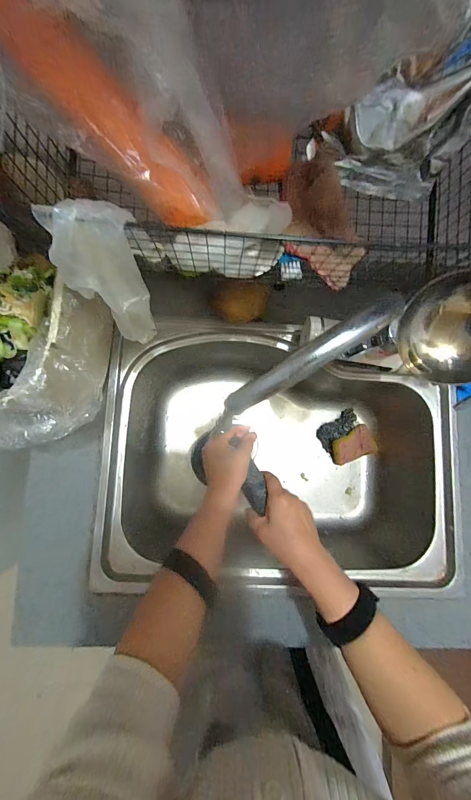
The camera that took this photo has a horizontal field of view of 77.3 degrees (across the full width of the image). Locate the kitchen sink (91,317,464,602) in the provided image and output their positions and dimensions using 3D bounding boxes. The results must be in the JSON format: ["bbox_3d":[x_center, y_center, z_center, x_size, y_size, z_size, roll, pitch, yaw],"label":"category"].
[{"bbox_3d":[0.076,0.114,0.574,0.581,0.207,0.415,6,83,-2],"label":"kitchen sink"}]

